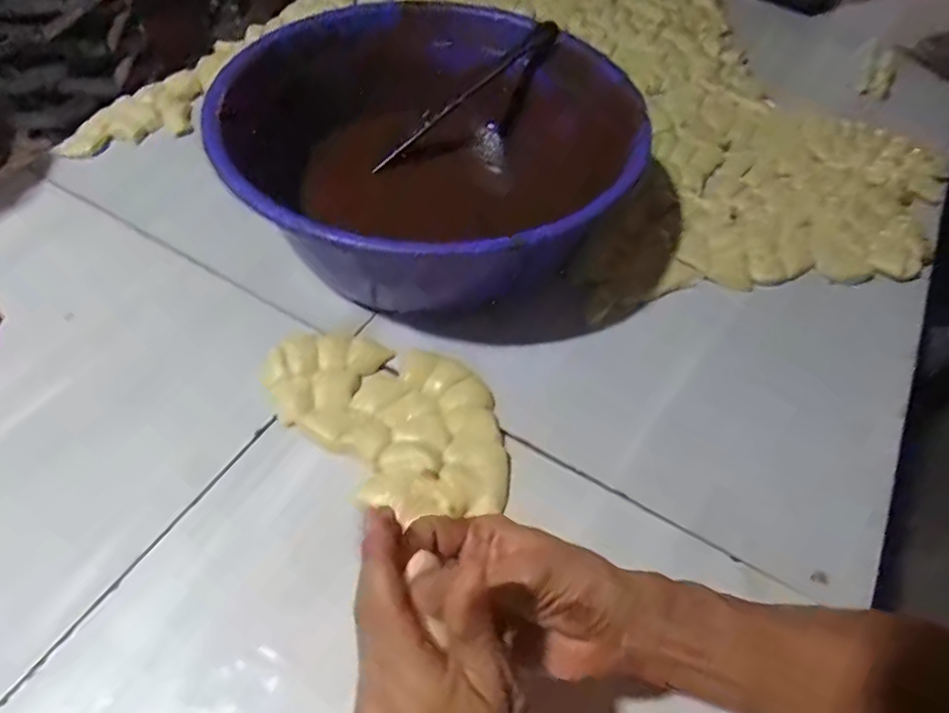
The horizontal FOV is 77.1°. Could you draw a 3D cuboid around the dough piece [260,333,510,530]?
[{"bbox_3d":[-0.070,0.048,0.530,0.144,0.022,0.236,-37,64,-27],"label":"dough piece"}]

